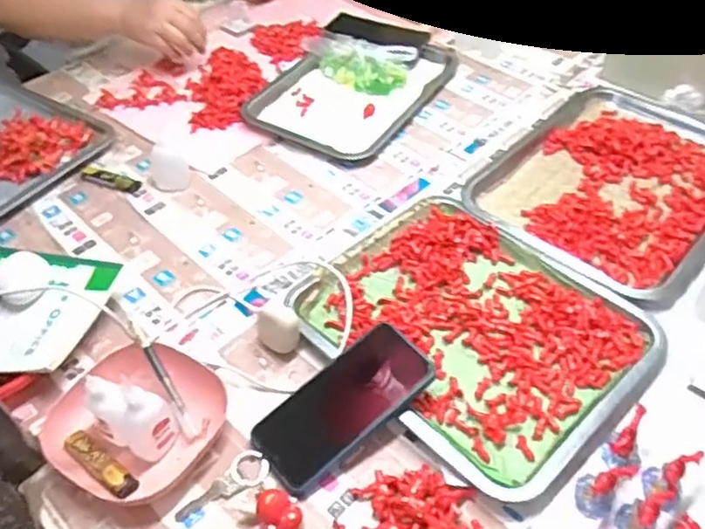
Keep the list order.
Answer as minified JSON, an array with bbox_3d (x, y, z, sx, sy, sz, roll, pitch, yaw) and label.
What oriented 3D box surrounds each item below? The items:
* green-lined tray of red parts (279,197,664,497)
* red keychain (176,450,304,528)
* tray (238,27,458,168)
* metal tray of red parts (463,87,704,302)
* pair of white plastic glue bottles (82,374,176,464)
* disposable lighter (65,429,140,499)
[{"bbox_3d":[0.120,0.056,0.643,0.253,0.022,0.302,-37,55,-27],"label":"green-lined tray of red parts"},{"bbox_3d":[-0.086,0.180,0.537,0.100,0.022,0.066,5,48,9],"label":"red keychain"},{"bbox_3d":[0.000,-0.265,0.938,0.211,0.042,0.283,23,53,23],"label":"tray"},{"bbox_3d":[0.321,-0.106,0.789,0.266,0.018,0.326,32,57,29],"label":"metal tray of red parts"},{"bbox_3d":[-0.189,0.125,0.555,0.067,0.072,0.043,20,51,21],"label":"pair of white plastic glue bottles"},{"bbox_3d":[-0.214,0.169,0.556,0.080,0.016,0.020,28,55,27],"label":"disposable lighter"}]

